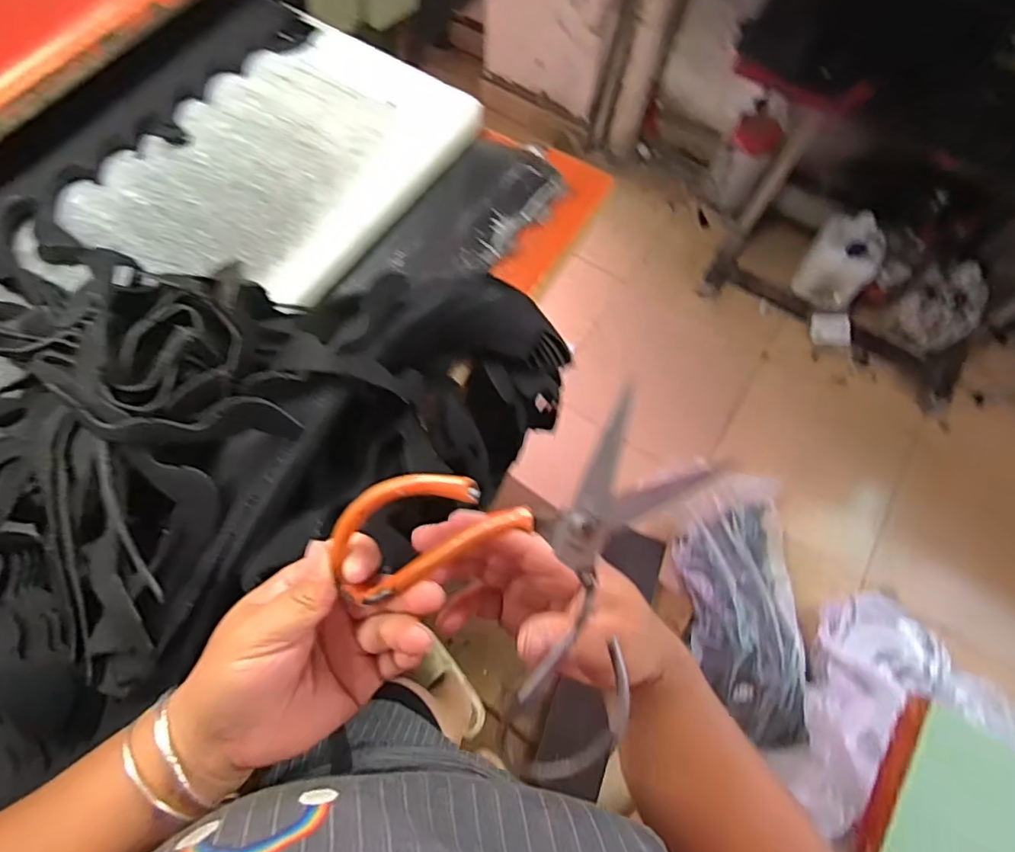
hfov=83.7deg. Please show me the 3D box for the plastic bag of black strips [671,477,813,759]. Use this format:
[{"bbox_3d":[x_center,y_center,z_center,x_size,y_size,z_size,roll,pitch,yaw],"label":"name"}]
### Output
[{"bbox_3d":[0.578,0.427,1.373,0.285,0.105,0.605,1,68,-2],"label":"plastic bag of black strips"}]

